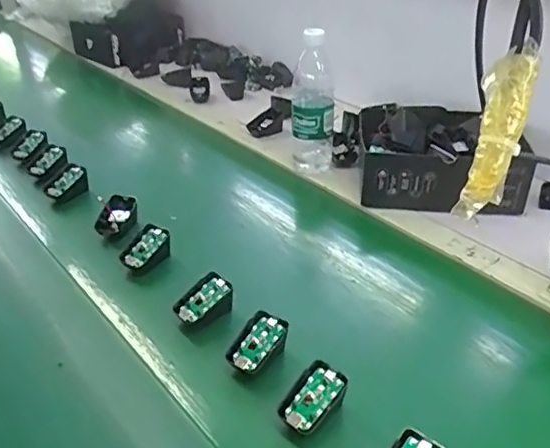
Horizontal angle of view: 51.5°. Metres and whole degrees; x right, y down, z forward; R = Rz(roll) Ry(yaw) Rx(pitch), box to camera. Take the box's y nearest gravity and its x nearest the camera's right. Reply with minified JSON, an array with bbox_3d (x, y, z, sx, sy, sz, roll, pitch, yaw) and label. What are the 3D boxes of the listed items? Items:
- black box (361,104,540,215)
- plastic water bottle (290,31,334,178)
[{"bbox_3d":[0.252,-0.105,0.890,0.241,0.097,0.189,2,33,5],"label":"black box"},{"bbox_3d":[0.061,-0.192,0.918,0.071,0.222,0.065,2,33,3],"label":"plastic water bottle"}]

